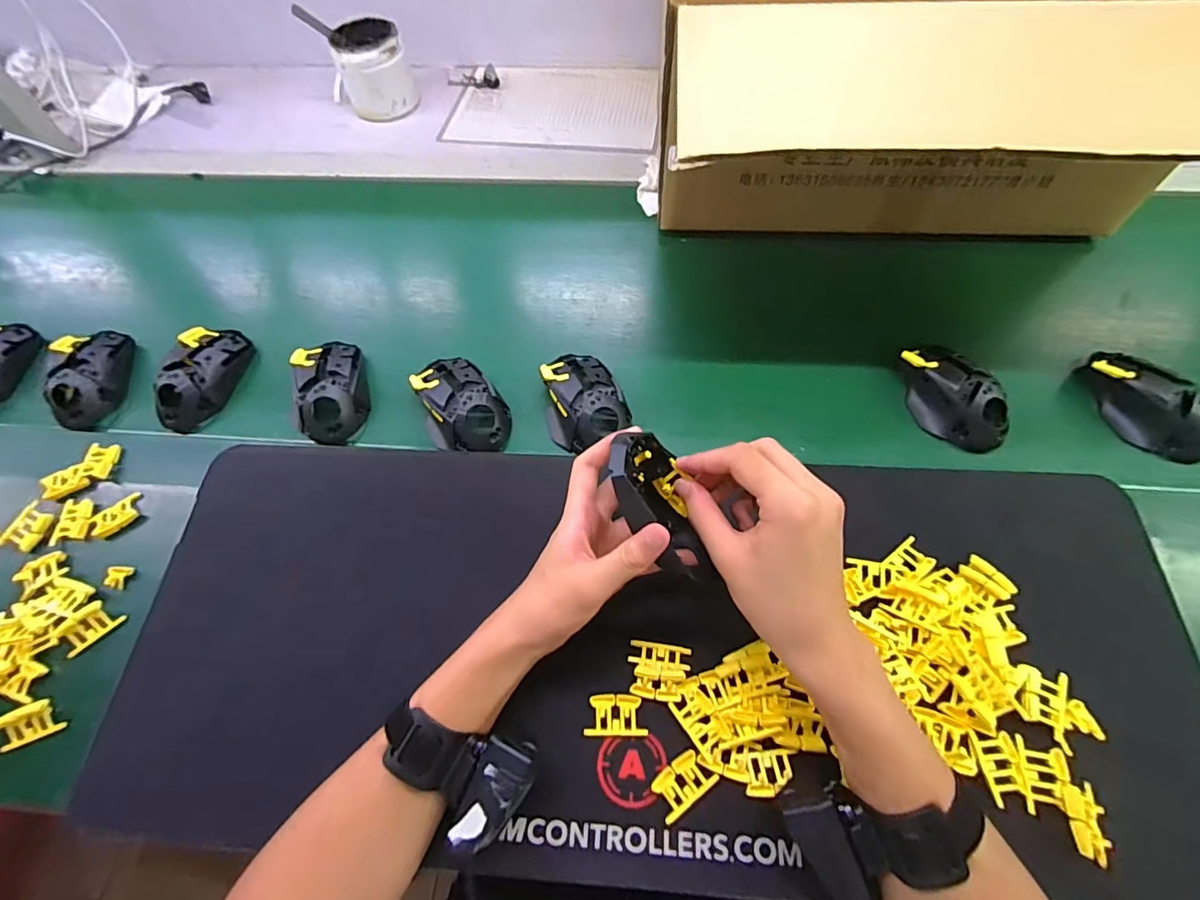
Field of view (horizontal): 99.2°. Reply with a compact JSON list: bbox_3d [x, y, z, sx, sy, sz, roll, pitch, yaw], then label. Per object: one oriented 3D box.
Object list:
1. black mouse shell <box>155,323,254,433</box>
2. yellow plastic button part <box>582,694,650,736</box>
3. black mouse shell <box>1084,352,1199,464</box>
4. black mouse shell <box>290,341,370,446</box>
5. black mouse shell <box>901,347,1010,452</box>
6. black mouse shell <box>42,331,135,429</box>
[{"bbox_3d":[-0.404,-0.078,0.518,0.058,0.035,0.115,6,61,5],"label":"black mouse shell"},{"bbox_3d":[0.011,0.189,0.364,0.041,0.009,0.025,0,61,2],"label":"yellow plastic button part"},{"bbox_3d":[0.488,-0.044,0.449,0.058,0.037,0.109,-11,61,-4],"label":"black mouse shell"},{"bbox_3d":[-0.265,-0.063,0.502,0.062,0.034,0.113,-15,62,-6],"label":"black mouse shell"},{"bbox_3d":[0.323,-0.053,0.465,0.069,0.035,0.114,-8,61,-2],"label":"black mouse shell"},{"bbox_3d":[-0.522,-0.080,0.525,0.053,0.034,0.111,-10,61,-4],"label":"black mouse shell"}]

